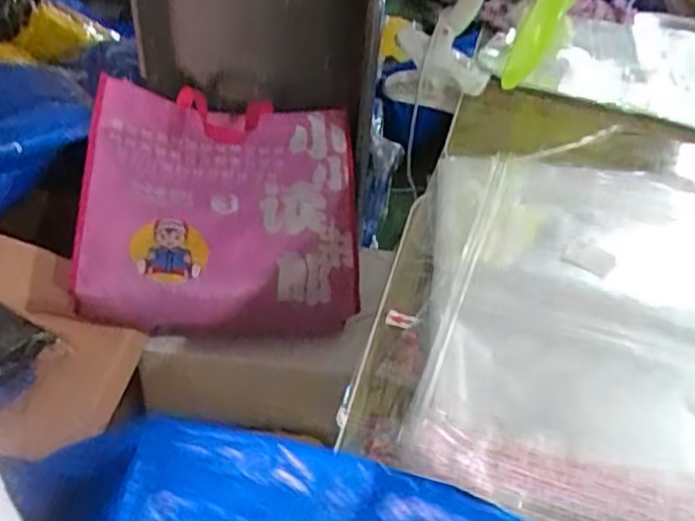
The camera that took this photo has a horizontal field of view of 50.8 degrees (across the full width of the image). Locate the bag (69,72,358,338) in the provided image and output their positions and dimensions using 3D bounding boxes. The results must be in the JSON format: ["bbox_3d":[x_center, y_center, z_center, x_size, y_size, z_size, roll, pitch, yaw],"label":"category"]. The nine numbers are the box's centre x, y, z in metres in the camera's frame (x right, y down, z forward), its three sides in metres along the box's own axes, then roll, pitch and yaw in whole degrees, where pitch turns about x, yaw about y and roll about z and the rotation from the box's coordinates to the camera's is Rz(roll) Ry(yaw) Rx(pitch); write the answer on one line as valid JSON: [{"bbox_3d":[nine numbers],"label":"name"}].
[{"bbox_3d":[-0.152,-0.062,0.904,0.323,0.074,0.298,5,68,-13],"label":"bag"}]

